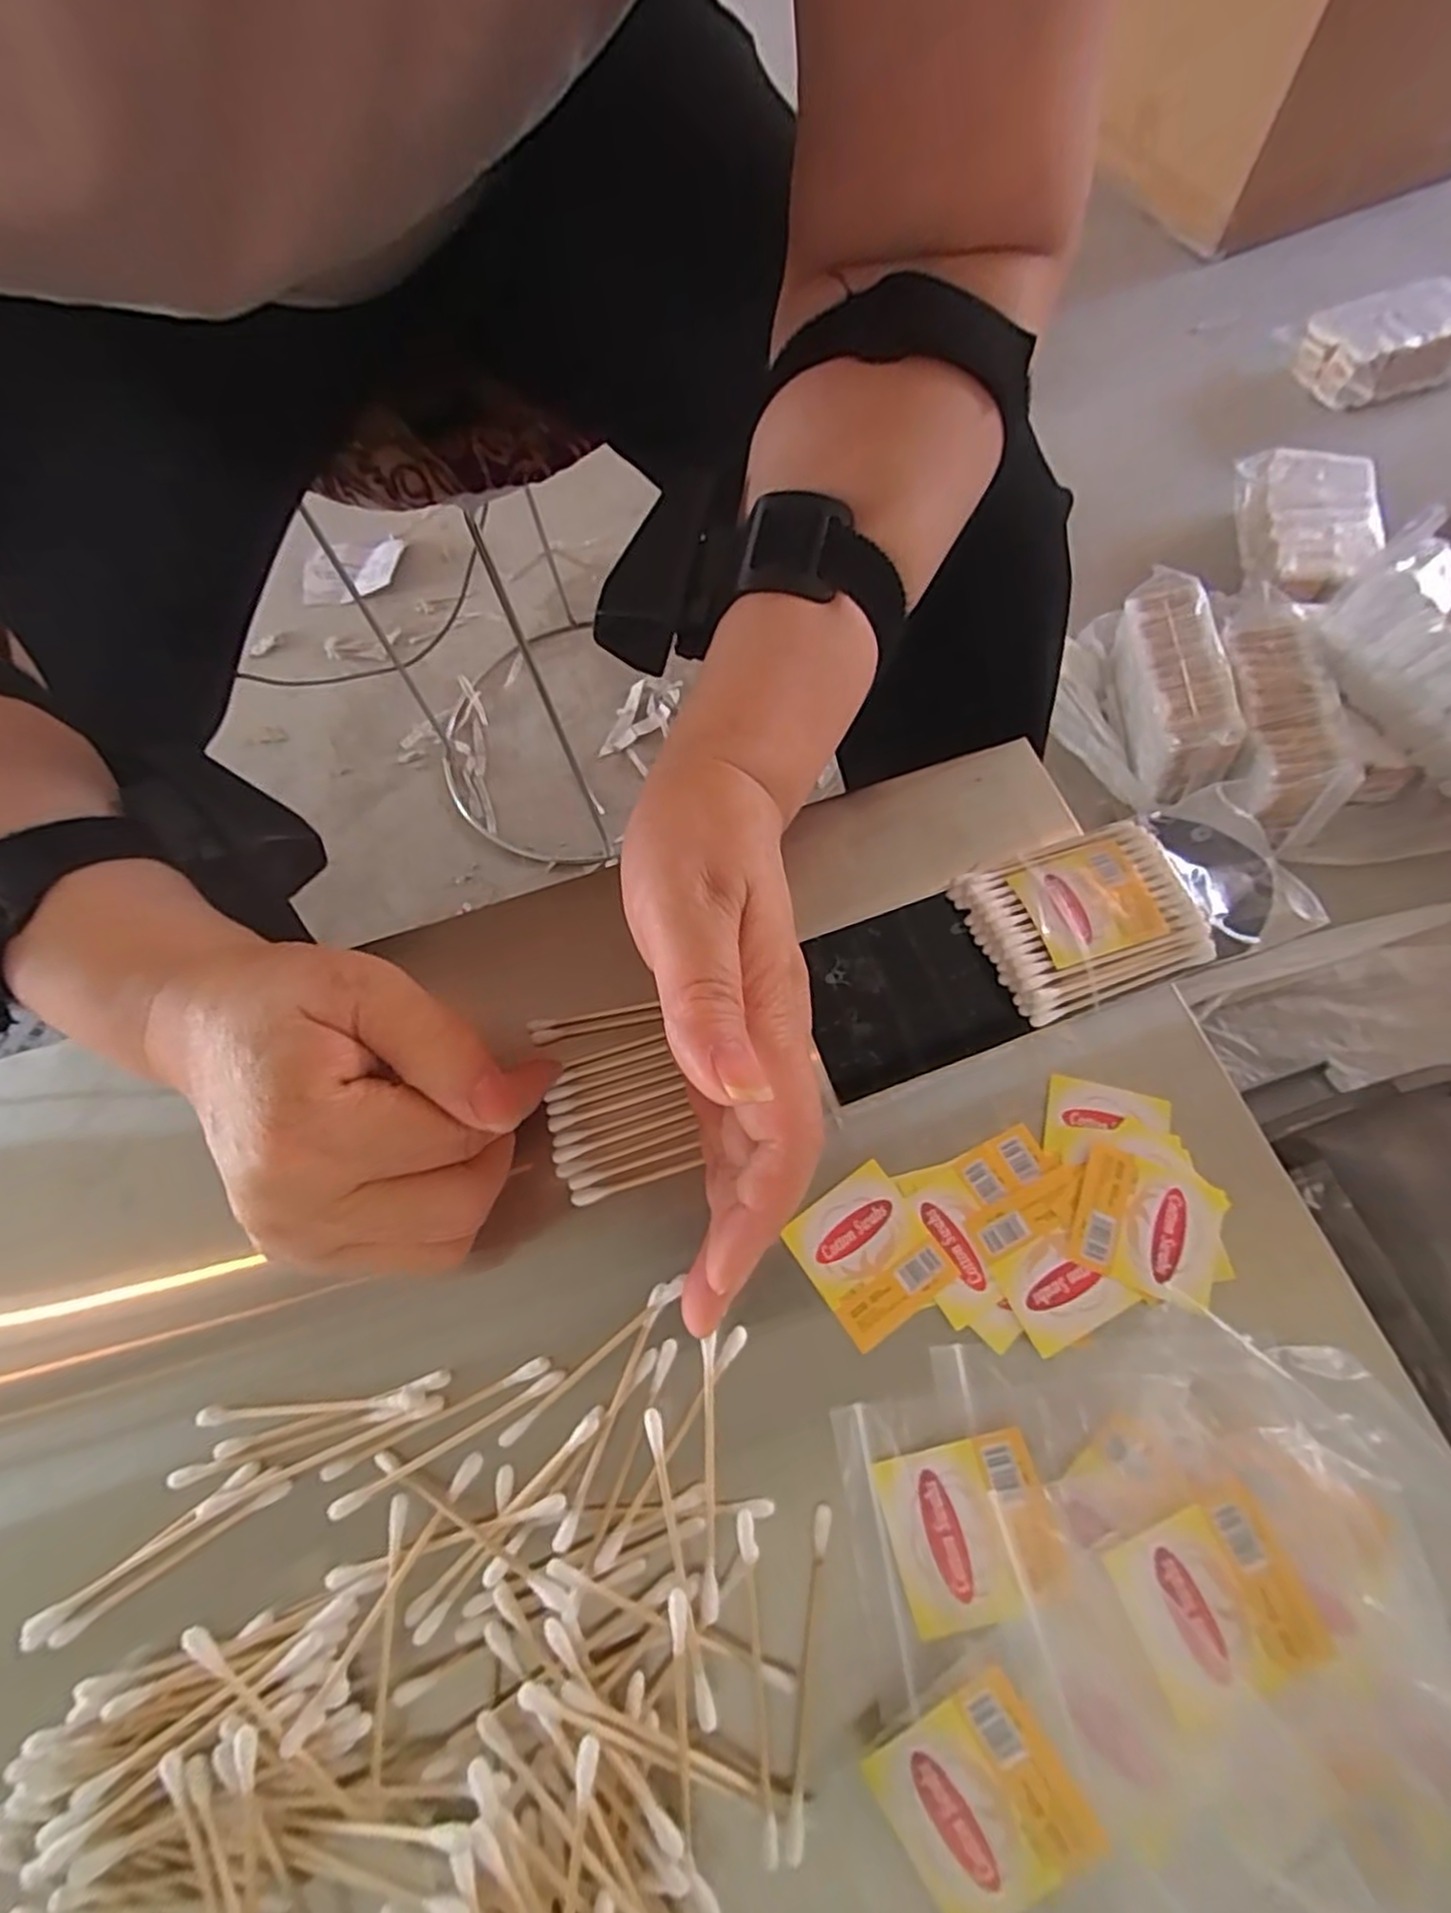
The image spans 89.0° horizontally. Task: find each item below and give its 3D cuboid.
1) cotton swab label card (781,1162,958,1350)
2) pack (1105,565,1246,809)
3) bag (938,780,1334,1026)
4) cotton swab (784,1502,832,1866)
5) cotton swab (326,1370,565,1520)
[{"bbox_3d":[0.045,0.094,0.233,0.039,0.004,0.042,-35,70,-10],"label":"cotton swab label card"},{"bbox_3d":[0.467,-0.283,0.777,0.083,0.093,0.225,-1,68,3],"label":"pack"},{"bbox_3d":[0.150,-0.021,0.269,0.117,0.018,0.060,-20,68,-4],"label":"bag"},{"bbox_3d":[0.023,0.189,0.196,0.005,0.006,0.071,7,66,7],"label":"cotton swab"},{"bbox_3d":[-0.082,0.144,0.219,0.072,0.005,0.005,-28,69,-8],"label":"cotton swab"}]

